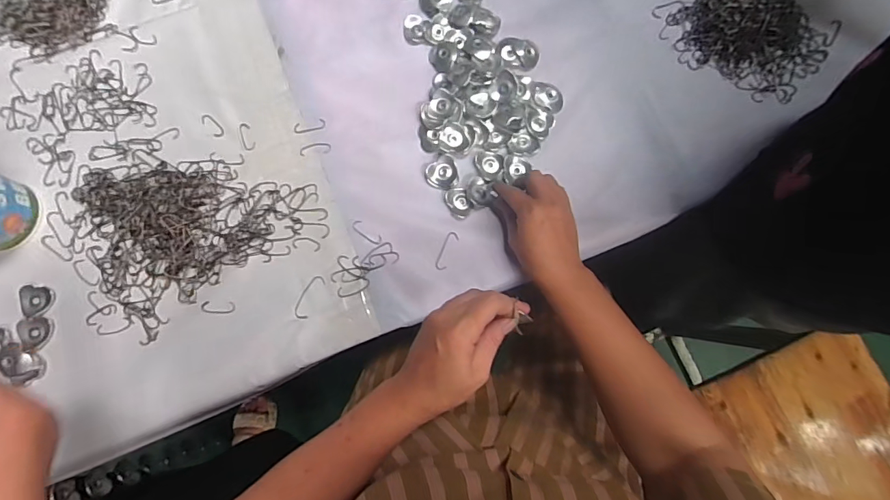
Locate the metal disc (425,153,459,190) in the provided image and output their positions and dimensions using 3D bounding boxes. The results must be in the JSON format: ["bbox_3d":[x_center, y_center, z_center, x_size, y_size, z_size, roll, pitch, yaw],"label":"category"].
[{"bbox_3d":[-0.002,-0.088,0.512,0.037,0.004,0.035,0,81,0],"label":"metal disc"}]

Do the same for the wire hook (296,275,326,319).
[{"bbox_3d":[-0.150,0.052,0.494,0.018,0.004,0.050,25,82,3],"label":"wire hook"}]

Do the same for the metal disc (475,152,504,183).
[{"bbox_3d":[0.052,-0.096,0.518,0.032,0.006,0.035,2,81,0],"label":"metal disc"}]

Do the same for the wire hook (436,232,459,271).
[{"bbox_3d":[0.002,0.001,0.501,0.014,0.004,0.045,23,82,3],"label":"wire hook"}]

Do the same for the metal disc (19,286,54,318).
[{"bbox_3d":[-0.448,0.055,0.490,0.031,0.005,0.035,-14,82,-2],"label":"metal disc"}]

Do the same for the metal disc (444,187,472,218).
[{"bbox_3d":[0.015,-0.054,0.508,0.029,0.007,0.036,-27,82,-4],"label":"metal disc"}]

